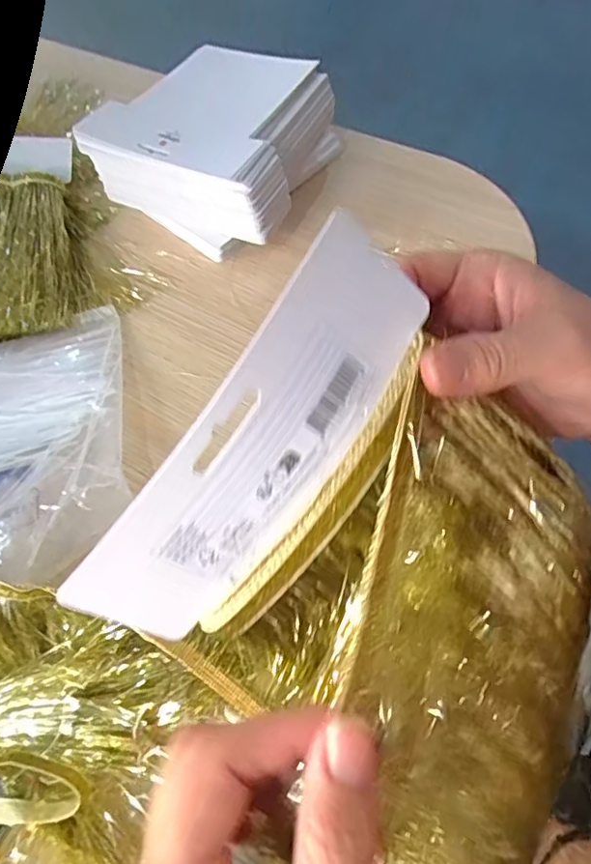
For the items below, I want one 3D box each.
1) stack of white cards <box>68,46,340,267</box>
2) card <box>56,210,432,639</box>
[{"bbox_3d":[-0.068,-0.266,0.525,0.205,0.073,0.195,23,64,17],"label":"stack of white cards"},{"bbox_3d":[-0.014,0.005,0.197,0.159,0.055,0.010,-54,32,3],"label":"card"}]

